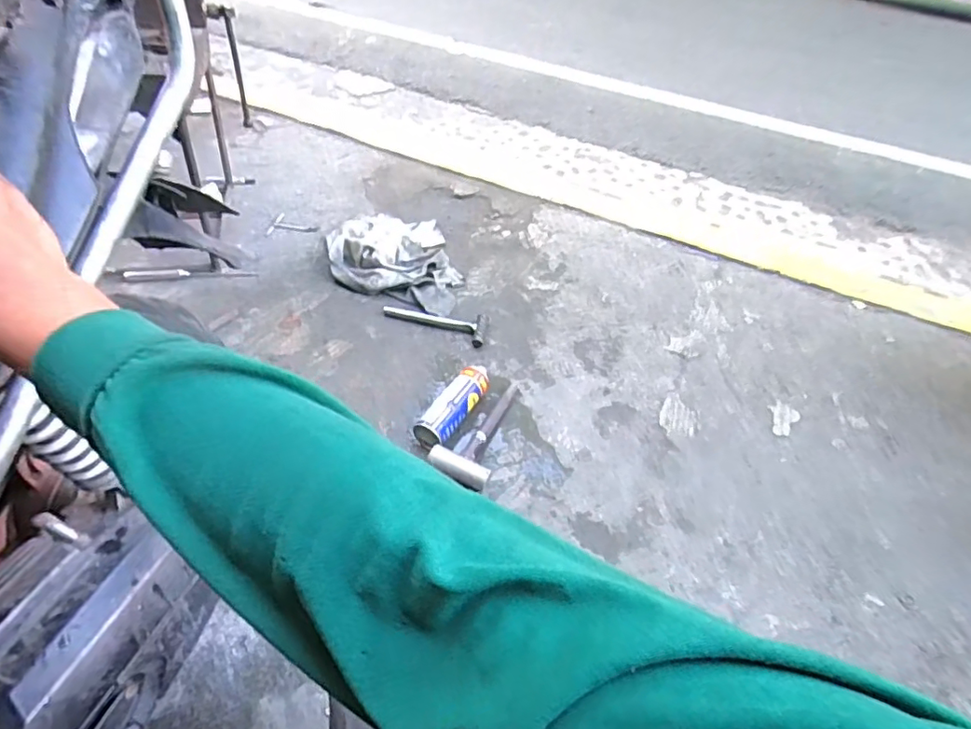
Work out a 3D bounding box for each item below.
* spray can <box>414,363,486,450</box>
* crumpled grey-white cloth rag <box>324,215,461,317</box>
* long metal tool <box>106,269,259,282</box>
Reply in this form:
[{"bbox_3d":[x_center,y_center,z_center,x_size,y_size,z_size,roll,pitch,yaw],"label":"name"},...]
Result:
[{"bbox_3d":[-0.061,0.082,1.163,0.071,0.063,0.214,26,48,19],"label":"spray can"},{"bbox_3d":[-0.246,-0.298,1.515,0.320,0.071,0.456,-9,47,-14],"label":"crumpled grey-white cloth rag"},{"bbox_3d":[-0.745,-0.220,1.404,0.335,0.020,0.039,-4,46,-10],"label":"long metal tool"}]

